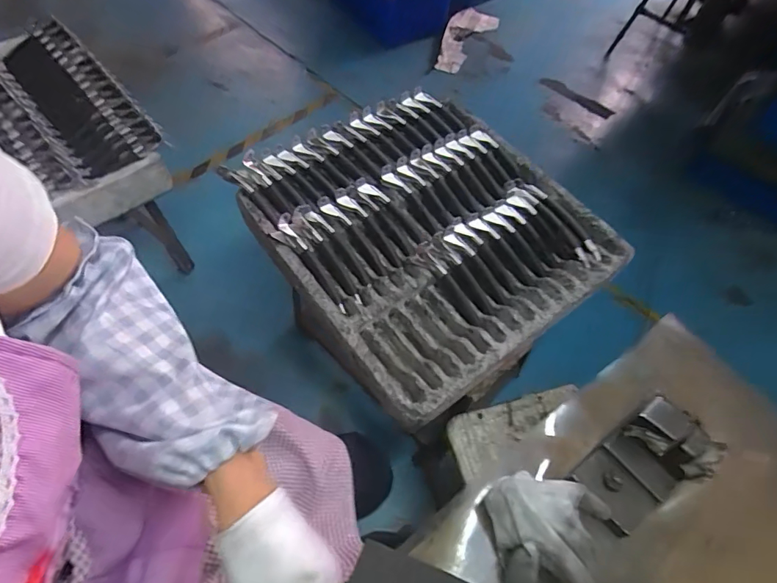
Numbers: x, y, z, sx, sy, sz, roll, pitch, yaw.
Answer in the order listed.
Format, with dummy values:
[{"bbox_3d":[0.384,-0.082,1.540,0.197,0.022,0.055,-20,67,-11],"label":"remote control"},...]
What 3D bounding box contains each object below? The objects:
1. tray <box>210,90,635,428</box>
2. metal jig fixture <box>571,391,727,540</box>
[{"bbox_3d":[0.070,-0.121,0.869,0.570,0.080,0.565,-33,66,-22],"label":"tray"},{"bbox_3d":[0.216,0.150,0.399,0.091,0.064,0.068,-36,67,-23],"label":"metal jig fixture"}]

